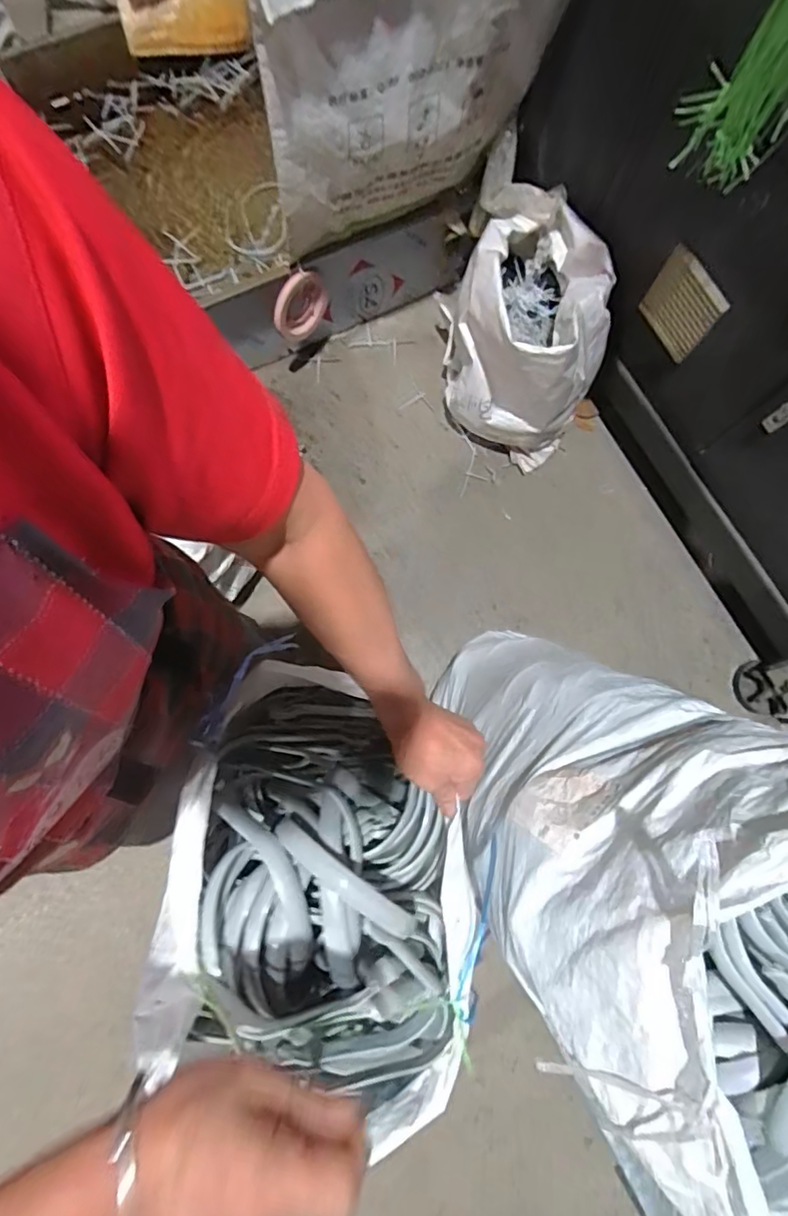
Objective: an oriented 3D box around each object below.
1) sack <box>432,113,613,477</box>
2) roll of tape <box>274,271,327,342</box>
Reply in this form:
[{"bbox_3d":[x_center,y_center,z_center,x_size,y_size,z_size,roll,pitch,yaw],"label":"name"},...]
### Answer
[{"bbox_3d":[0.280,-0.623,1.254,0.296,0.426,0.465,-5,80,-2],"label":"sack"},{"bbox_3d":[-0.213,-0.687,1.240,0.141,0.162,0.022,-39,83,-8],"label":"roll of tape"}]

